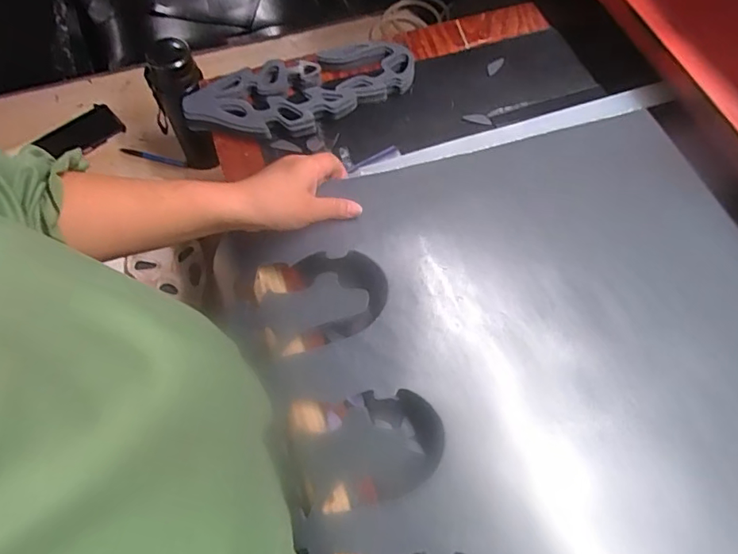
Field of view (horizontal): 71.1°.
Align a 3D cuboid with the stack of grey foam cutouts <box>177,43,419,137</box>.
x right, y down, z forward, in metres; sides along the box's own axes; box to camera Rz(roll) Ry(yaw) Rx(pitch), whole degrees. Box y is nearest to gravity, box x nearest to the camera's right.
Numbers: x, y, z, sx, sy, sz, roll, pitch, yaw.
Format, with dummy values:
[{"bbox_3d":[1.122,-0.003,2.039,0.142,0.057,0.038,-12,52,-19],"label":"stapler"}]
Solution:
[{"bbox_3d":[-0.080,-0.221,0.621,0.272,0.024,0.113,-12,65,-8],"label":"stack of grey foam cutouts"}]

